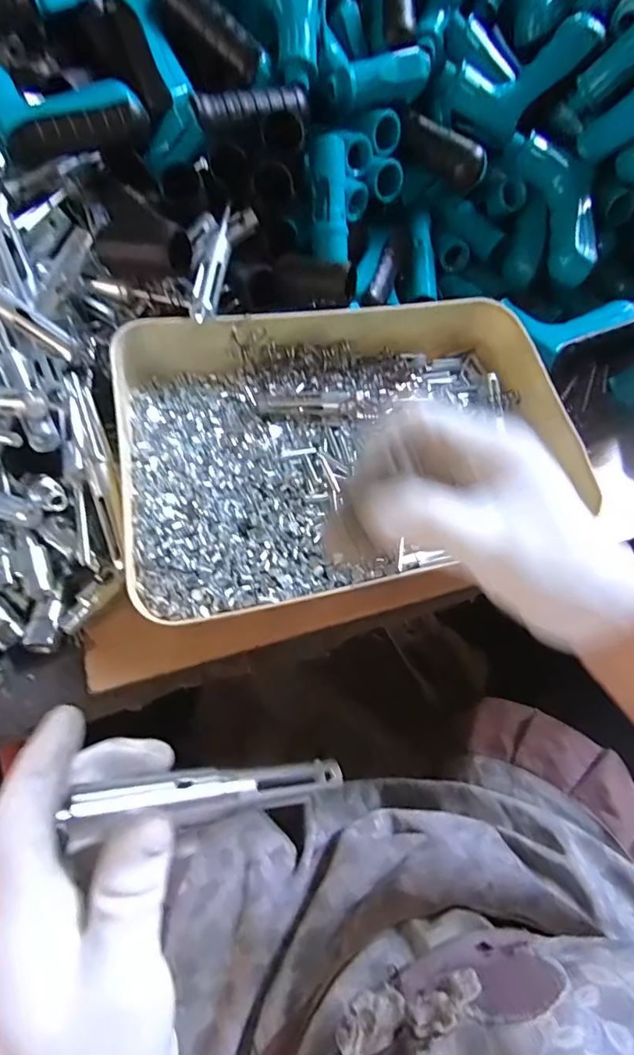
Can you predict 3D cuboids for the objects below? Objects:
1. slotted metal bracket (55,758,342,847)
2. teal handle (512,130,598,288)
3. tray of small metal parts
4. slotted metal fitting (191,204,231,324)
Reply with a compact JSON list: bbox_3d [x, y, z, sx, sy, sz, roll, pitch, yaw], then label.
[{"bbox_3d":[-0.043,0.121,0.229,0.129,0.019,0.021,12,55,-35],"label":"slotted metal bracket"},{"bbox_3d":[0.218,-0.280,0.441,0.049,0.030,0.130,-14,88,-10],"label":"teal handle"},{"bbox_3d":[0.026,-0.068,0.370,0.328,0.056,0.243,-11,62,-8],"label":"tray of small metal parts"},{"bbox_3d":[-0.076,-0.200,0.378,0.017,0.018,0.114,5,61,0],"label":"slotted metal fitting"}]

